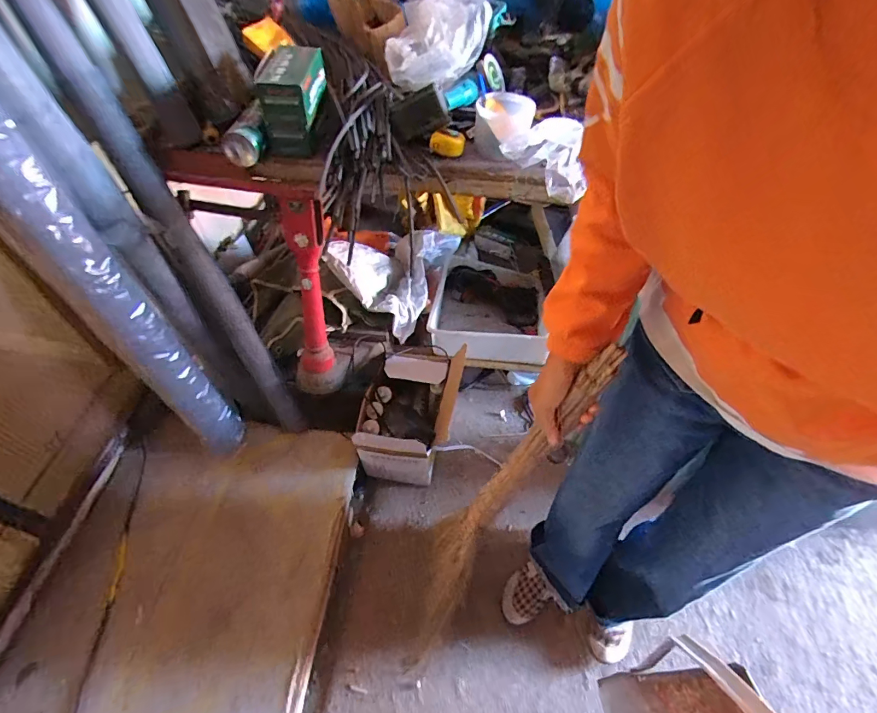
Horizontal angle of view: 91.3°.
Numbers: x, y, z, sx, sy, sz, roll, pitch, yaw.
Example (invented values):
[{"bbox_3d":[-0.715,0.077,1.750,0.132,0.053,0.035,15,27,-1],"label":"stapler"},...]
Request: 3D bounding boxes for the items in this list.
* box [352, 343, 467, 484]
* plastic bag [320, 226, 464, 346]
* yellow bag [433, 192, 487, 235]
[{"bbox_3d":[-0.069,0.170,1.216,0.255,0.273,0.350,11,51,8],"label":"box"},{"bbox_3d":[-0.099,-0.314,1.458,0.274,0.219,0.645,21,36,15],"label":"plastic bag"},{"bbox_3d":[0.103,-0.598,1.825,0.250,0.192,0.085,-21,53,-18],"label":"yellow bag"}]

